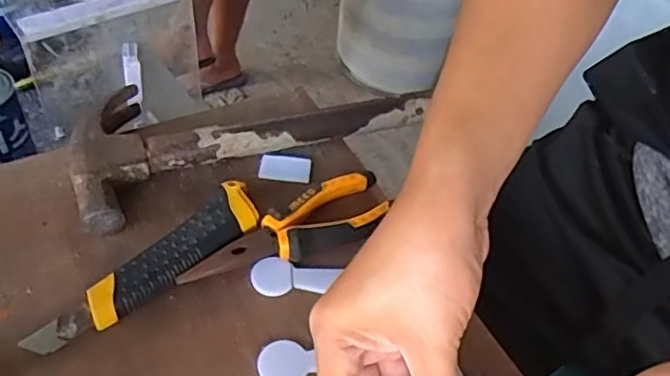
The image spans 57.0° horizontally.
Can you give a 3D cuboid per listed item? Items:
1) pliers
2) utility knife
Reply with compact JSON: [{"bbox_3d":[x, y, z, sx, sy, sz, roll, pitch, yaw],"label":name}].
[{"bbox_3d":[-0.031,0.031,0.429,0.153,0.018,0.049,-18,52,-24],"label":"pliers"},{"bbox_3d":[-0.116,0.052,0.400,0.035,0.019,0.163,38,52,24],"label":"utility knife"}]

